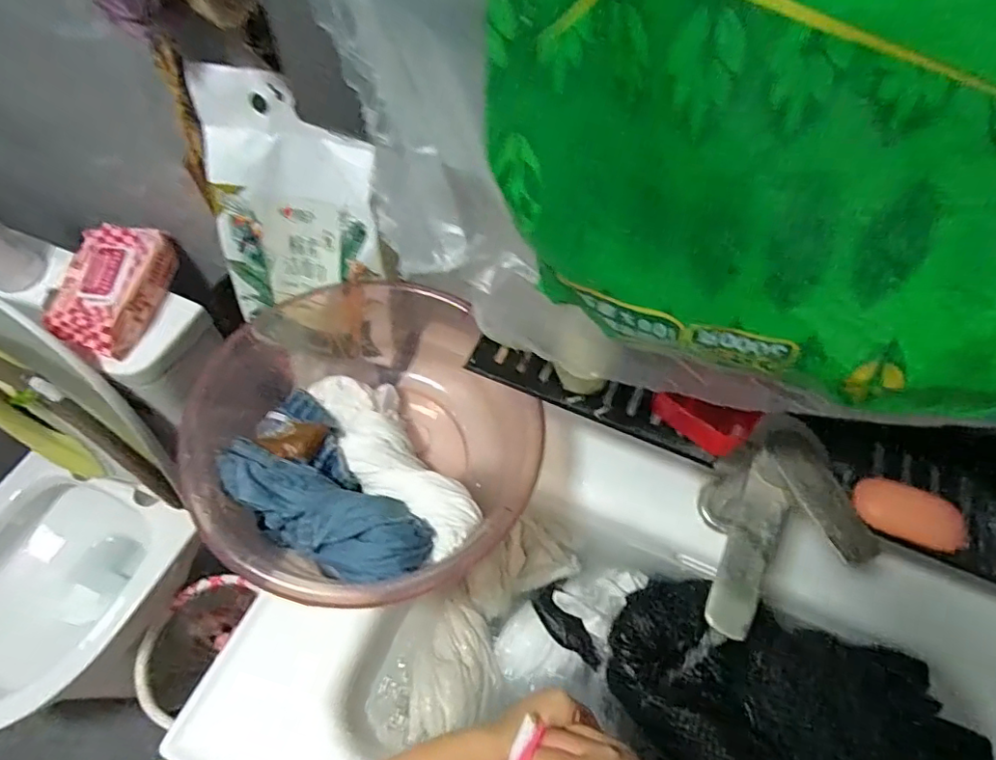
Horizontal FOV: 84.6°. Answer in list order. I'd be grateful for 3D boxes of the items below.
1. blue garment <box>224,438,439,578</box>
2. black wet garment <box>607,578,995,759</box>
[{"bbox_3d":[-0.171,0.130,0.528,0.216,0.058,0.082,19,59,10],"label":"blue garment"},{"bbox_3d":[0.273,0.360,0.535,0.351,0.059,0.288,28,61,15],"label":"black wet garment"}]

